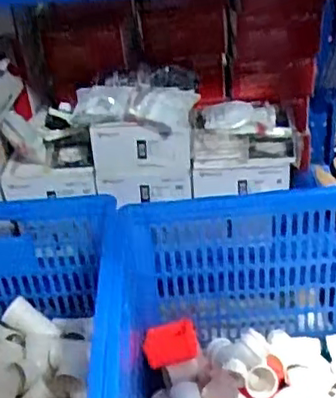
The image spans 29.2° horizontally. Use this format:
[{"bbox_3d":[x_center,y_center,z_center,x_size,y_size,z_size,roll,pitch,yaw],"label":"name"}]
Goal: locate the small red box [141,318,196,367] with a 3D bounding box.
[{"bbox_3d":[0.008,0.270,1.206,0.106,0.051,0.069,-13,35,-10],"label":"small red box"}]

